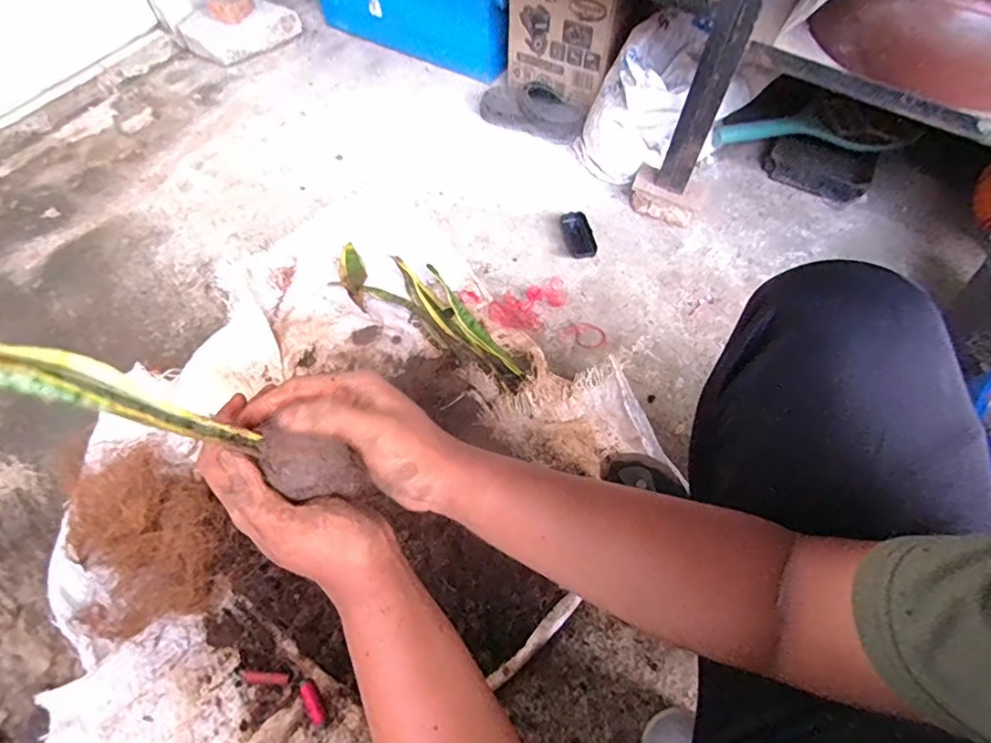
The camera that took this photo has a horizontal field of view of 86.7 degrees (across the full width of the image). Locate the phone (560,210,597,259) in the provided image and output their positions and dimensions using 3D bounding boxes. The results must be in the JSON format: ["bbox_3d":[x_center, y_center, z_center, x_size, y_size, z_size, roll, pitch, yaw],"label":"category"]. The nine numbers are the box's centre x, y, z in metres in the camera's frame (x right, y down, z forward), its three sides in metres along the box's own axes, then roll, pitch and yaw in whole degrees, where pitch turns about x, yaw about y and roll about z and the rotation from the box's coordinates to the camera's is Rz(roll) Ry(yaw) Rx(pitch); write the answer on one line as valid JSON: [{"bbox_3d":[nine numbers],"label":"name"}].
[{"bbox_3d":[0.163,-0.267,1.022,0.054,0.019,0.111,-13,61,-7],"label":"phone"}]

